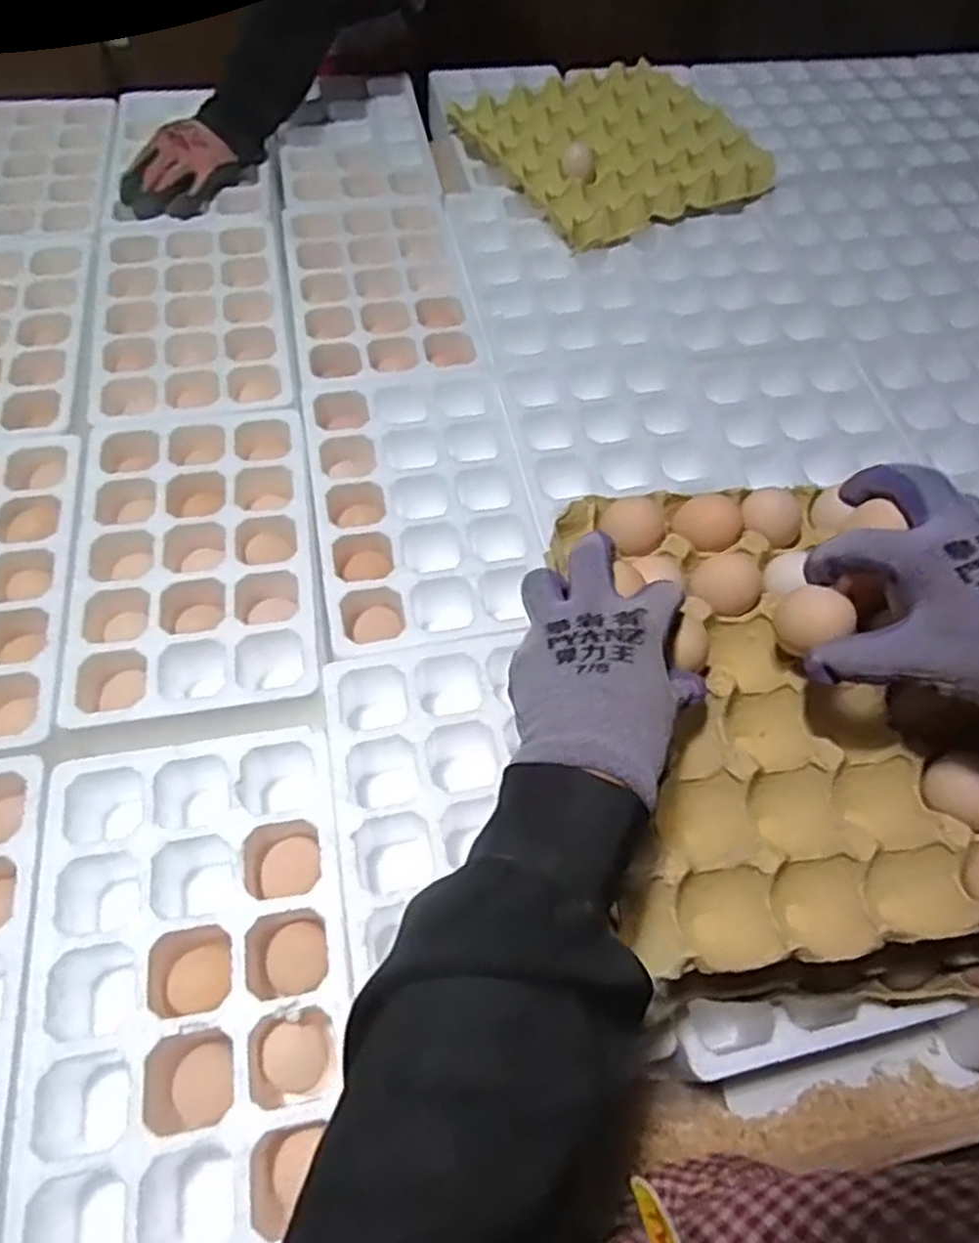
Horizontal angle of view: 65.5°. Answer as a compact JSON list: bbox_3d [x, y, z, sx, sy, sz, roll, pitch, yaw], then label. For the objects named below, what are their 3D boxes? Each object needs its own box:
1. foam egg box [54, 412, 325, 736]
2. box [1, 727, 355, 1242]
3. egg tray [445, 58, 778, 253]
[{"bbox_3d":[-0.237,-0.049,0.634,0.182,0.061,0.292,-9,60,-8],"label":"foam egg box"},{"bbox_3d":[-0.181,0.223,0.478,0.181,0.067,0.292,-8,60,-8],"label":"box"},{"bbox_3d":[0.147,-0.583,0.941,0.328,0.059,0.295,-27,62,-19],"label":"egg tray"}]

